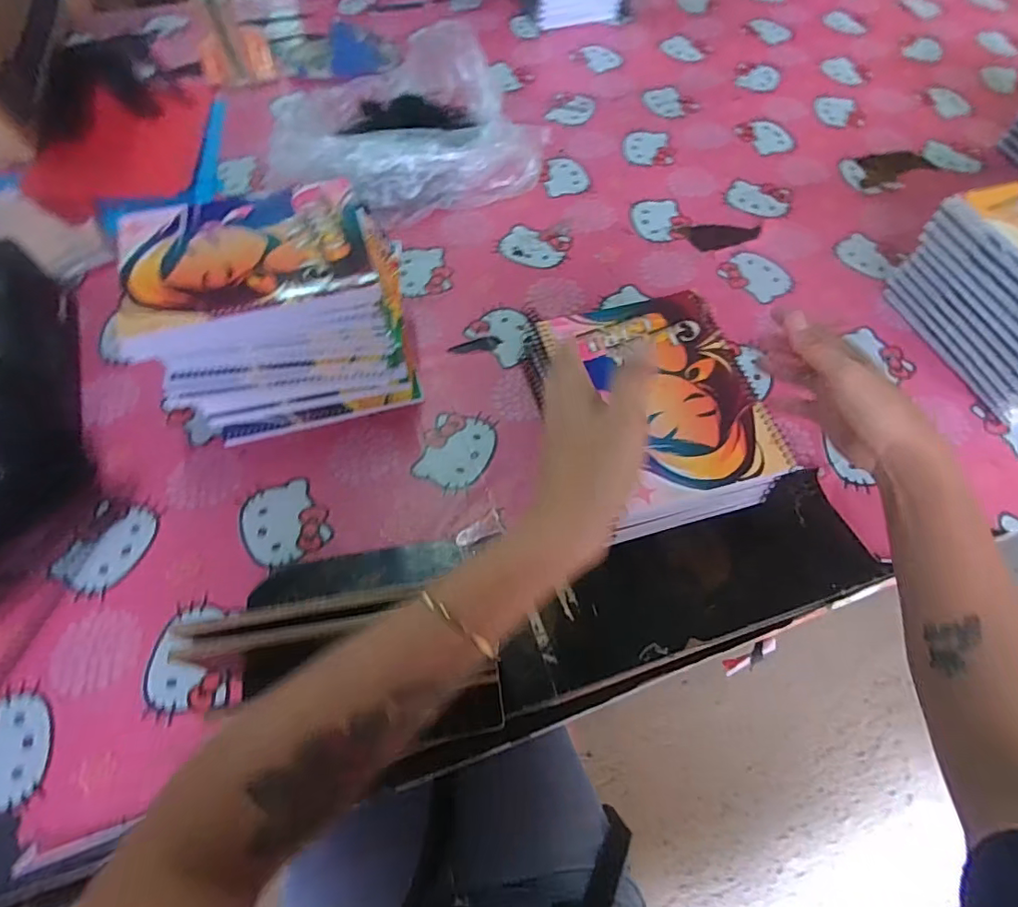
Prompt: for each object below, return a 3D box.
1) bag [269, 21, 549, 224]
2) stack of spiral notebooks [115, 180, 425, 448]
[{"bbox_3d":[-0.117,-0.433,0.689,0.325,0.107,0.272,3,62,-1],"label":"bag"},{"bbox_3d":[-0.210,-0.130,0.500,0.215,0.144,0.163,-13,63,-9],"label":"stack of spiral notebooks"}]

